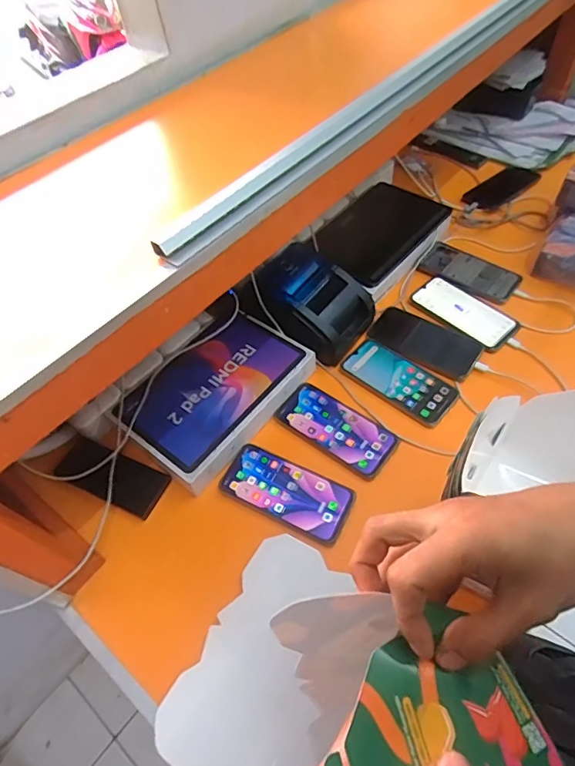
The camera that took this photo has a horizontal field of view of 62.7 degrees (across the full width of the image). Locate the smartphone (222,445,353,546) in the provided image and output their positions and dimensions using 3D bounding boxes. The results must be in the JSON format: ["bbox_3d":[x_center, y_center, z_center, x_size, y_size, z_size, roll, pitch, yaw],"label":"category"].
[{"bbox_3d":[-0.002,0.140,0.617,0.167,0.006,0.079,21,58,20],"label":"smartphone"}]

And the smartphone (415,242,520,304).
[{"bbox_3d":[0.322,-0.199,0.837,0.164,0.012,0.089,29,69,19],"label":"smartphone"}]

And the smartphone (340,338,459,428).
[{"bbox_3d":[0.167,-0.008,0.710,0.170,0.012,0.084,34,63,27],"label":"smartphone"}]

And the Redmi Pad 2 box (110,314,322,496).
[{"bbox_3d":[-0.102,0.010,0.694,0.175,0.049,0.263,32,62,26],"label":"Redmi Pad 2 box"}]

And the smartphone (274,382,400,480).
[{"bbox_3d":[0.070,0.062,0.666,0.163,0.009,0.081,30,61,25],"label":"smartphone"}]

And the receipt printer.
[{"bbox_3d":[0.043,-0.129,0.745,0.165,0.105,0.140,29,61,24],"label":"receipt printer"}]

